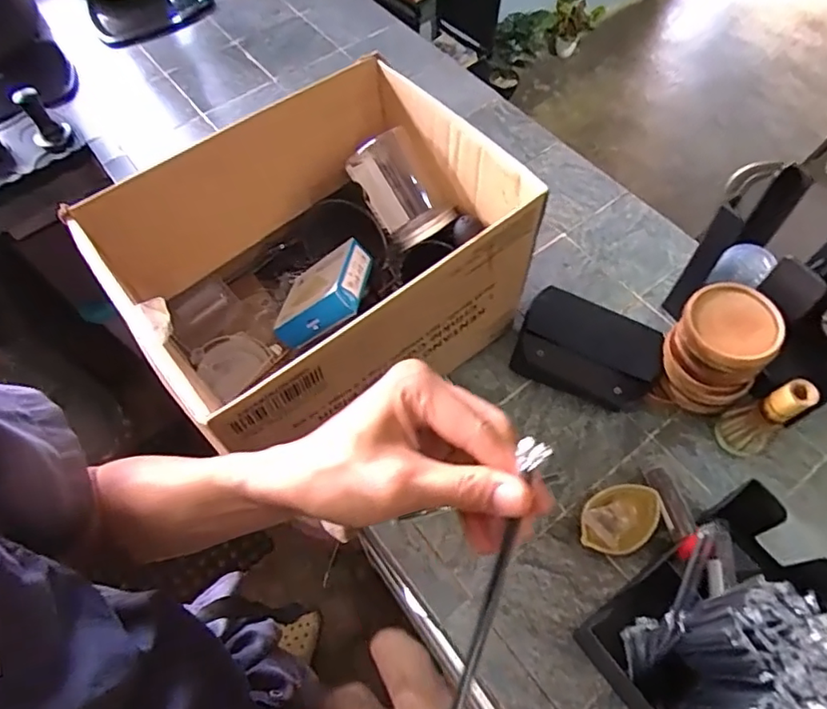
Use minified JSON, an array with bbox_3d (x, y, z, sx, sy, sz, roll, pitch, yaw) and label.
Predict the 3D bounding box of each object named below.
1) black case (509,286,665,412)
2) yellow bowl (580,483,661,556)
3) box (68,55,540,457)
[{"bbox_3d":[0.226,-0.005,0.735,0.179,0.053,0.123,22,64,13],"label":"black case"},{"bbox_3d":[0.228,0.186,0.633,0.099,0.034,0.065,-29,64,-14],"label":"yellow bowl"},{"bbox_3d":[-0.094,-0.095,0.672,0.412,0.248,0.303,-35,66,-17],"label":"box"}]

